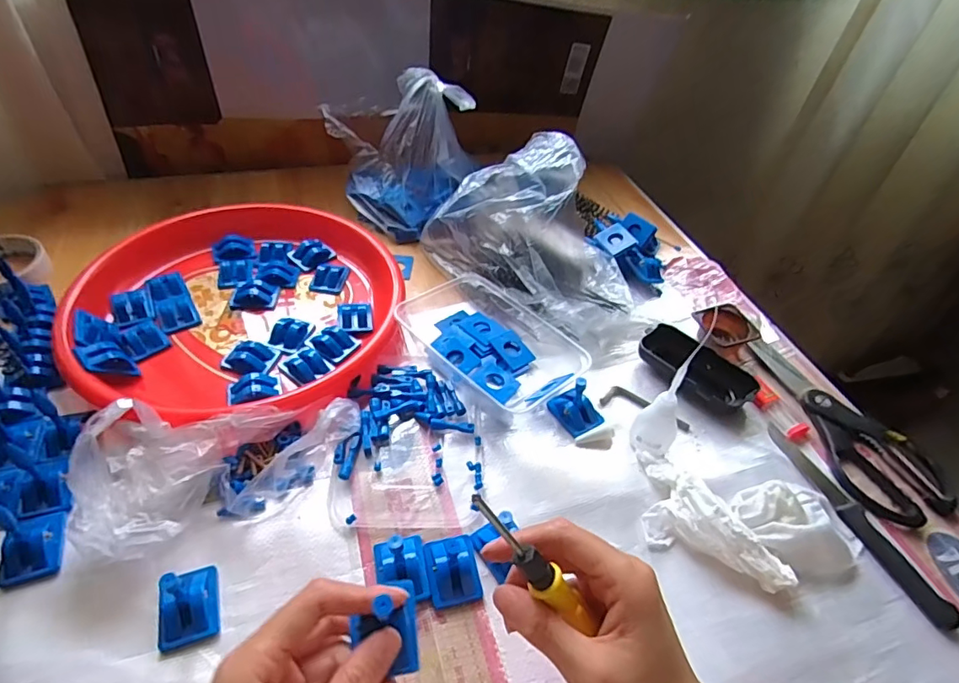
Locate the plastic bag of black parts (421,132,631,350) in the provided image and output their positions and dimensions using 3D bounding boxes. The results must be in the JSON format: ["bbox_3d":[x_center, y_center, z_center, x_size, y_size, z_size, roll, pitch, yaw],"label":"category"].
[{"bbox_3d":[0.065,-0.124,0.560,0.232,0.134,0.136,33,51,24],"label":"plastic bag of black parts"}]

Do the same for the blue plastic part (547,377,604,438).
[{"bbox_3d":[0.086,0.052,0.459,0.032,0.045,0.043,-21,51,-25],"label":"blue plastic part"}]

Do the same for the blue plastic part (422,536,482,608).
[{"bbox_3d":[-0.019,0.155,0.364,0.034,0.021,0.045,-6,47,-13],"label":"blue plastic part"}]

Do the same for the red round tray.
[{"bbox_3d":[-0.230,-0.040,0.510,0.290,0.035,0.279,4,45,-4],"label":"red round tray"}]

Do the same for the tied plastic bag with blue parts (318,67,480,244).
[{"bbox_3d":[-0.094,-0.224,0.626,0.174,0.151,0.133,-2,46,-9],"label":"tied plastic bag with blue parts"}]

